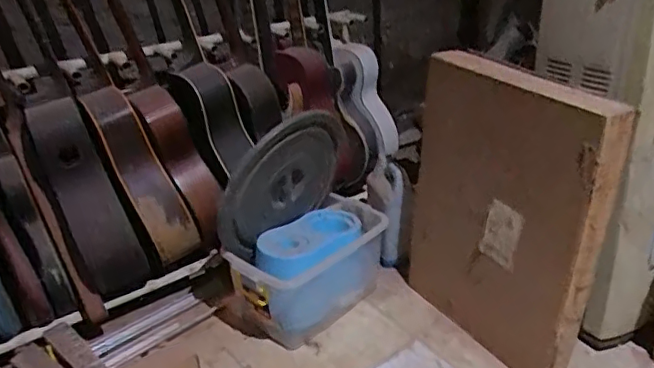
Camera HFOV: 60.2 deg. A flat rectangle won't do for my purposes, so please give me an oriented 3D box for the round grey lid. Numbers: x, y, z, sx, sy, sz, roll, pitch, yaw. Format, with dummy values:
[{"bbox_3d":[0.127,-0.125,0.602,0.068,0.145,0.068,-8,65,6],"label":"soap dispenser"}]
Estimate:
[{"bbox_3d":[-0.115,-0.010,1.457,0.381,0.358,0.062,-22,51,-24],"label":"round grey lid"}]

